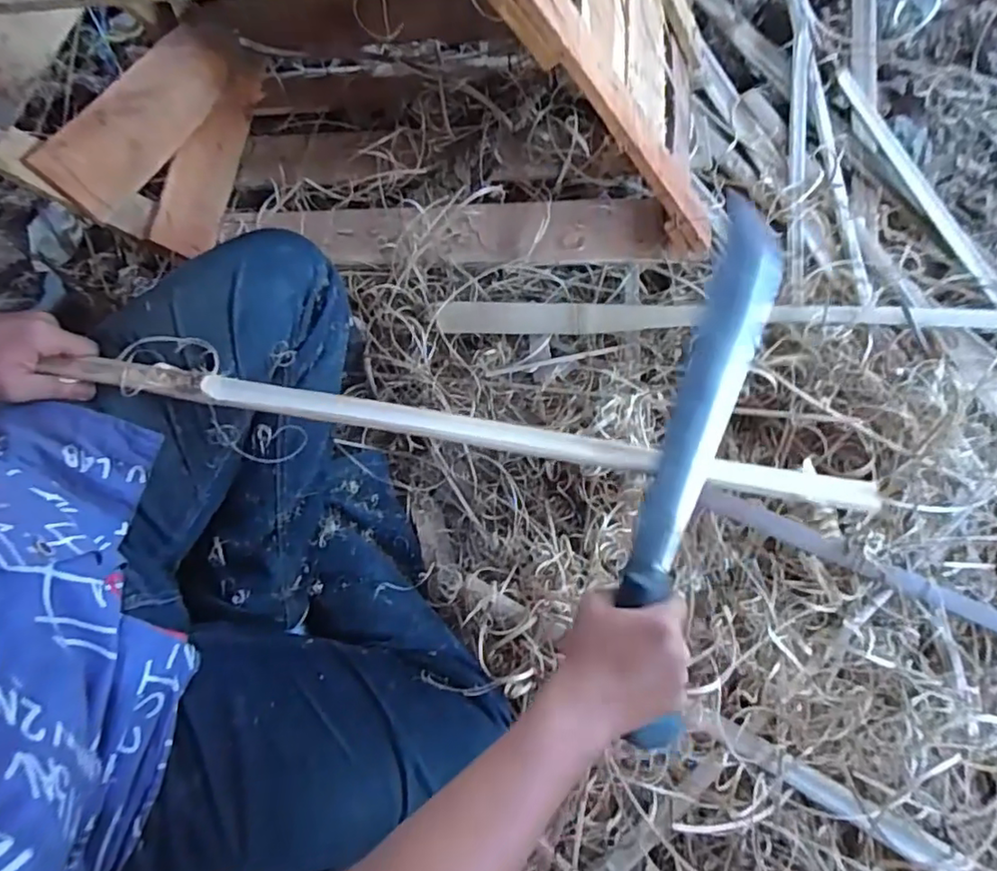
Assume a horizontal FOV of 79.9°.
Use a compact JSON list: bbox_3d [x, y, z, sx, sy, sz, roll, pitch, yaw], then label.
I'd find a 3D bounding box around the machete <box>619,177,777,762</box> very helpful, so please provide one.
[{"bbox_3d":[0.147,0.030,0.446,0.063,0.026,0.411,15,92,4],"label":"machete"}]

